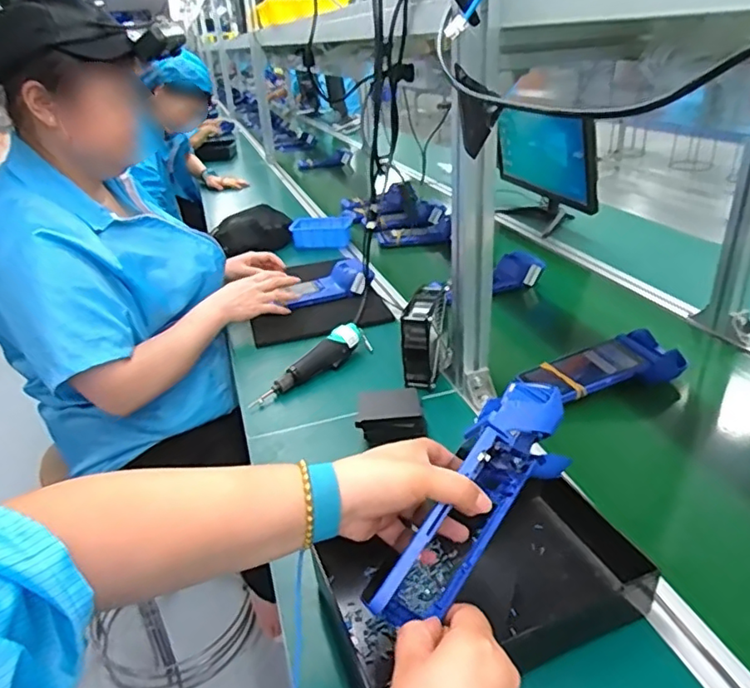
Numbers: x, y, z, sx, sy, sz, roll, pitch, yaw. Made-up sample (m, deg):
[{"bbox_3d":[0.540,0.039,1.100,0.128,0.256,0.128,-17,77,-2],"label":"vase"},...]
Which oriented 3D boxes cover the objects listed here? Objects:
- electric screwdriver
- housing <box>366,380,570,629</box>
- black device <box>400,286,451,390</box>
[{"bbox_3d":[-0.094,0.032,0.874,0.036,0.056,0.224,20,37,38],"label":"electric screwdriver"},{"bbox_3d":[0.083,0.133,0.456,0.055,0.098,0.217,23,63,40],"label":"housing"},{"bbox_3d":[0.077,-0.012,0.853,0.053,0.113,0.109,6,30,19],"label":"black device"}]

